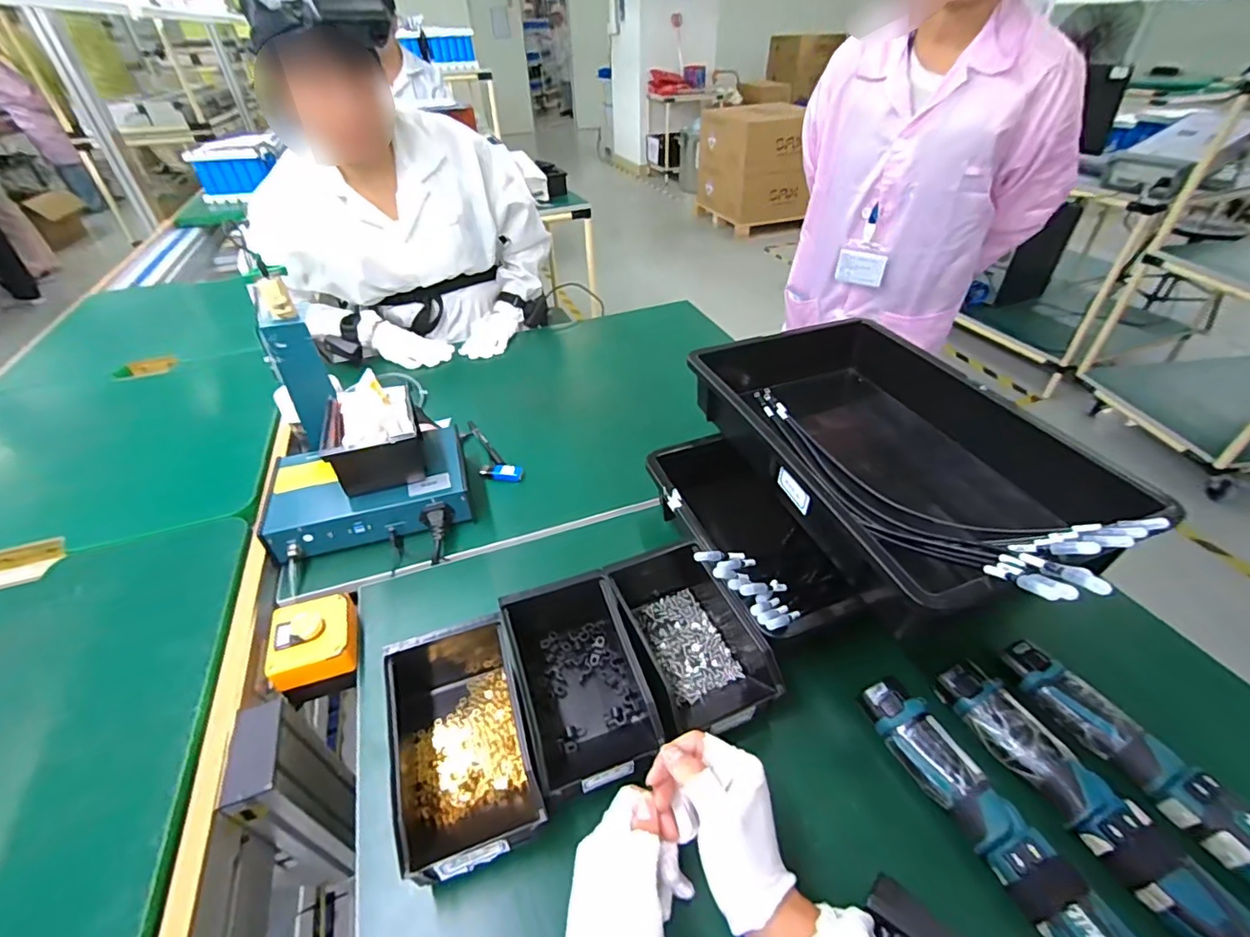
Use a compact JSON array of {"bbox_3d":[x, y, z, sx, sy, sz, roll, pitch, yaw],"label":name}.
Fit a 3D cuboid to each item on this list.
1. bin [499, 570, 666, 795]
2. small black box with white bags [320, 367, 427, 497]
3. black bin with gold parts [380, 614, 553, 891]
[{"bbox_3d":[-0.045,0.185,0.492,0.100,0.072,0.194,-14,42,-14],"label":"bin"},{"bbox_3d":[-0.323,-0.050,0.688,0.107,0.079,0.152,-15,43,-15],"label":"small black box with white bags"},{"bbox_3d":[-0.139,0.223,0.454,0.110,0.071,0.194,-15,42,-14],"label":"black bin with gold parts"}]

